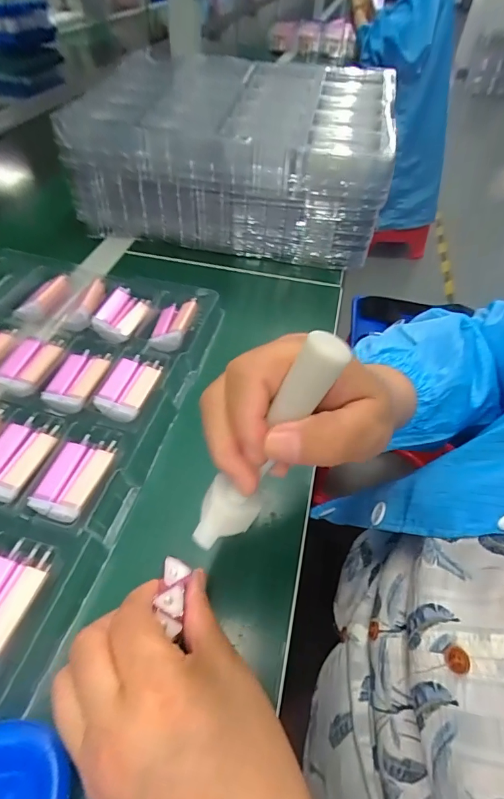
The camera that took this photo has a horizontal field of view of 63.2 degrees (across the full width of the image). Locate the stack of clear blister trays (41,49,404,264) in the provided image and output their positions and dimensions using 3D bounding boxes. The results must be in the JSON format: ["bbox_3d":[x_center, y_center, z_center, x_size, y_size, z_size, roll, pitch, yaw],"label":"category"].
[{"bbox_3d":[-0.014,-0.362,0.600,0.407,0.155,0.321,13,50,7],"label":"stack of clear blister trays"}]

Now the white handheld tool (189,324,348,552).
[{"bbox_3d":[0.004,0.026,0.191,0.018,0.134,0.020,-5,44,-42],"label":"white handheld tool"}]

